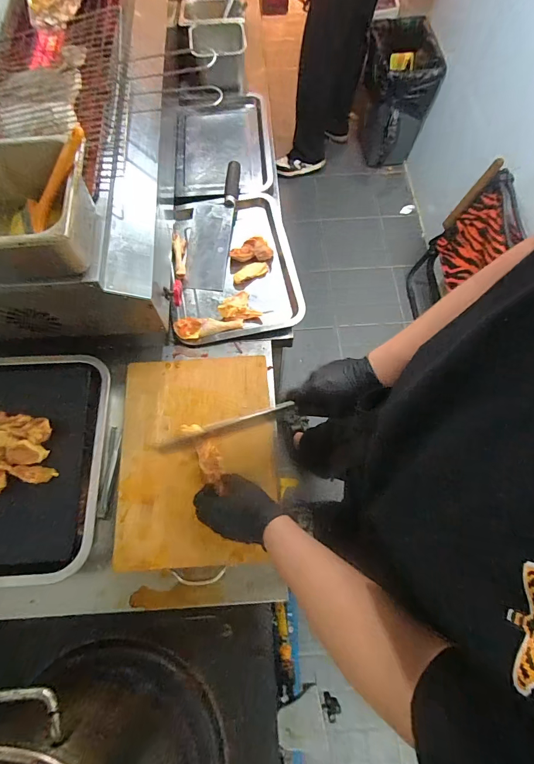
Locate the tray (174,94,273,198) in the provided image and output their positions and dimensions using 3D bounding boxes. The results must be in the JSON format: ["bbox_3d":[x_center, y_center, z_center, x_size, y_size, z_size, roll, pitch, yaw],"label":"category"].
[{"bbox_3d":[-0.113,-0.586,0.919,0.236,0.032,0.340,-3,69,-3],"label":"tray"}]

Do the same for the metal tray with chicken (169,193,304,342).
[{"bbox_3d":[-0.068,-0.247,0.780,0.255,0.049,0.339,-7,69,-6],"label":"metal tray with chicken"}]

